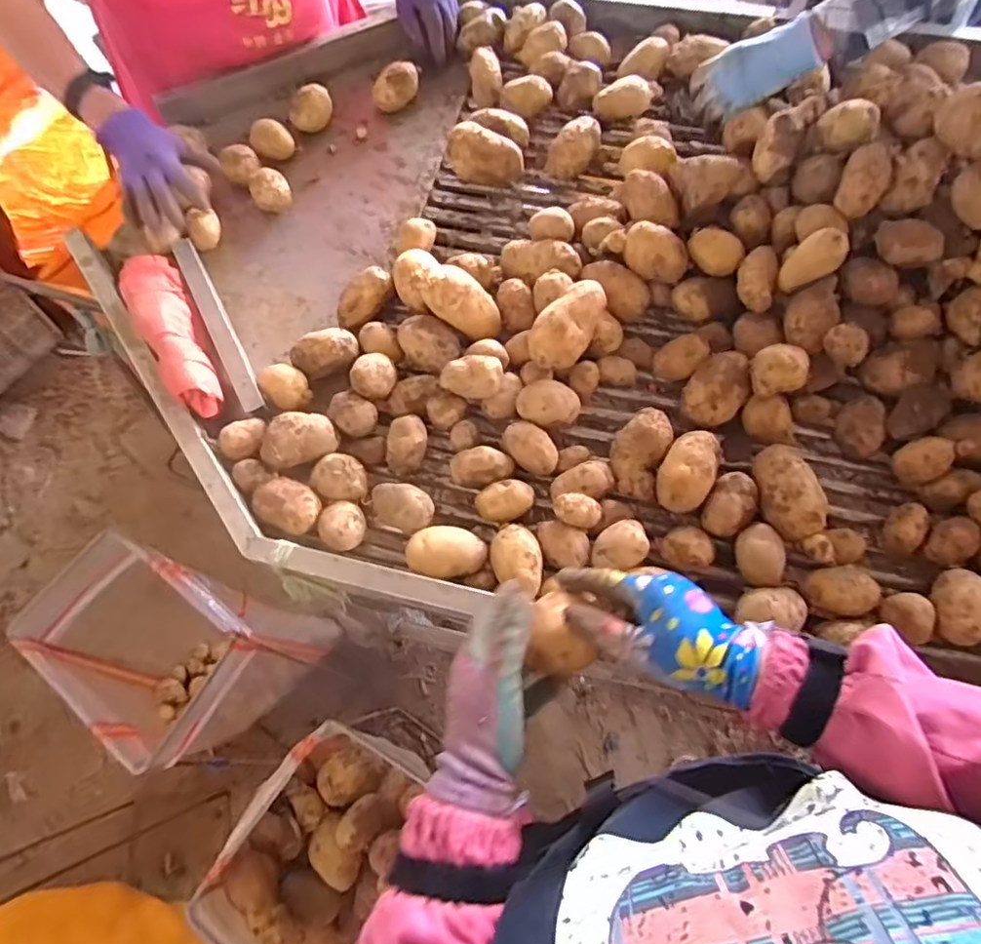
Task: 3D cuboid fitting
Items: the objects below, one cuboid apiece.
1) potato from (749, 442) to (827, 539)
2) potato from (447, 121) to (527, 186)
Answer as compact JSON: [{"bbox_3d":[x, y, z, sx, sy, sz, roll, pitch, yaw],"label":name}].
[{"bbox_3d":[0.321,0.021,0.660,0.059,0.051,0.106,-13,69,-6],"label":"potato"},{"bbox_3d":[-0.008,-0.451,0.870,0.109,0.061,0.060,17,69,6],"label":"potato"}]

